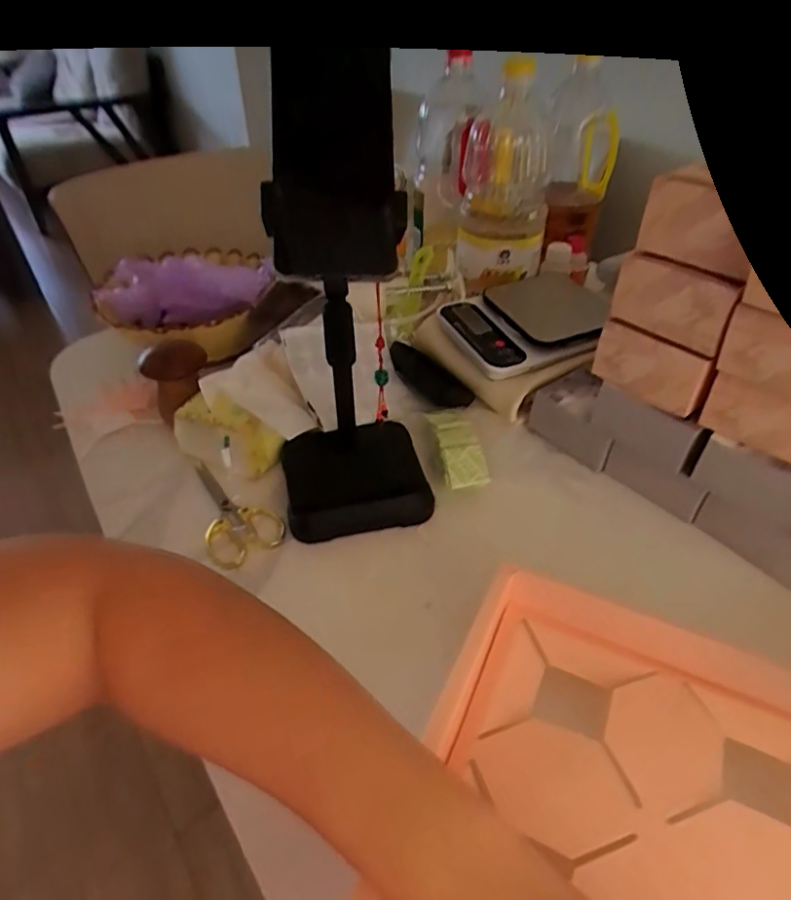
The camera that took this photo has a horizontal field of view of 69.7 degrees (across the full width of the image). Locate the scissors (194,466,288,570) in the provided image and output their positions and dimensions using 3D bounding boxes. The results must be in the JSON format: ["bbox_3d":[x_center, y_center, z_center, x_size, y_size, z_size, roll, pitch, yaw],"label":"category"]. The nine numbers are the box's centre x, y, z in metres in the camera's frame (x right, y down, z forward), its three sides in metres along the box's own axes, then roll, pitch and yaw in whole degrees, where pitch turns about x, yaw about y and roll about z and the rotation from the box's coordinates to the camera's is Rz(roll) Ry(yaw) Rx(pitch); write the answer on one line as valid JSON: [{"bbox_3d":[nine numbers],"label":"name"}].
[{"bbox_3d":[-0.139,0.047,0.496,0.063,0.010,0.131,-14,43,-16],"label":"scissors"}]

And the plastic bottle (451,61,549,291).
[{"bbox_3d":[0.128,-0.345,0.645,0.096,0.177,0.087,4,41,5],"label":"plastic bottle"}]

